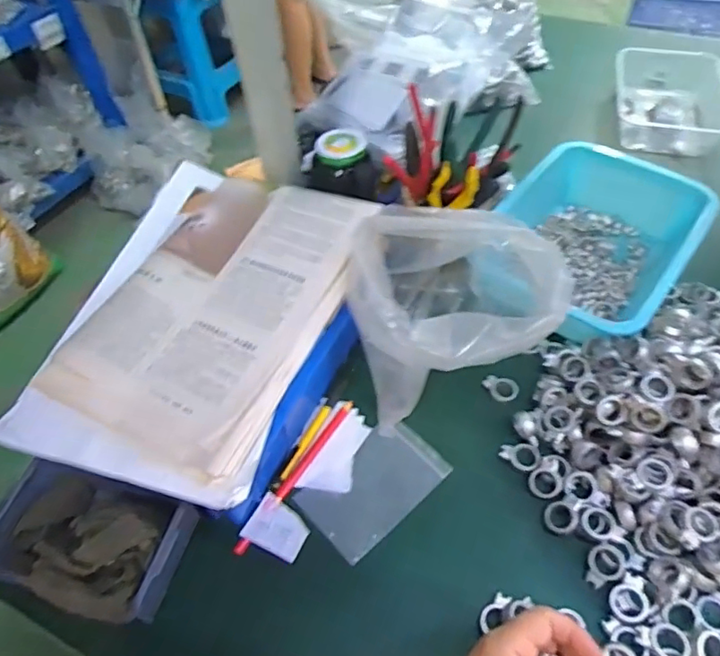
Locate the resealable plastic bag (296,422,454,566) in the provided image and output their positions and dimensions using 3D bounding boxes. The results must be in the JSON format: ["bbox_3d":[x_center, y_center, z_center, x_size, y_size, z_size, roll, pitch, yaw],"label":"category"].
[{"bbox_3d":[0.013,0.142,0.485,0.125,0.007,0.076,-36,62,-24],"label":"resealable plastic bag"}]

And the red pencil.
[{"bbox_3d":[-0.056,0.131,0.491,0.010,0.005,0.170,25,57,22],"label":"red pencil"}]

